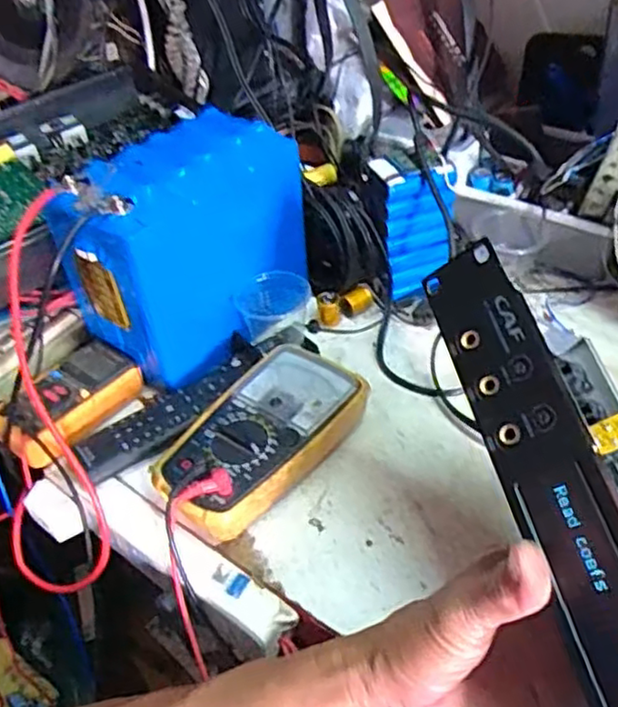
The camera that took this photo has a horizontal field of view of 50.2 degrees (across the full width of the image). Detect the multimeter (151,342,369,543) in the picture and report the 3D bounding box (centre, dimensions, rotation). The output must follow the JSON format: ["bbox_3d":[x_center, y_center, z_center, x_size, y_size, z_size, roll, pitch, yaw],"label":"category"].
[{"bbox_3d":[-0.036,0.064,0.493,0.091,0.048,0.166,27,51,31],"label":"multimeter"}]

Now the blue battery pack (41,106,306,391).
[{"bbox_3d":[-0.097,-0.089,0.563,0.200,0.170,0.106,-34,49,-28],"label":"blue battery pack"}]

